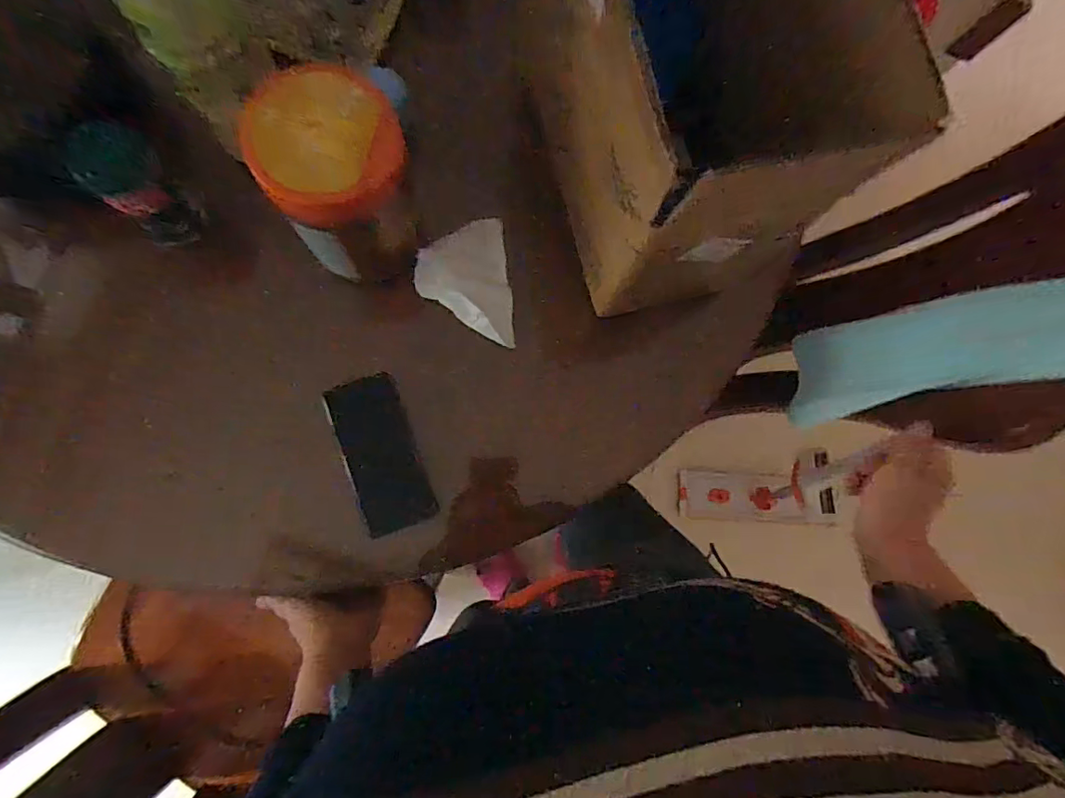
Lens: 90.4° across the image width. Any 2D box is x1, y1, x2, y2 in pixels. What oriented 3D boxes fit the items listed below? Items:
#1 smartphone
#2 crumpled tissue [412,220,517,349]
[{"bbox_3d":[-0.167,0.060,0.581,0.077,0.013,0.169,-19,85,-8],"label":"smartphone"},{"bbox_3d":[-0.077,-0.135,0.599,0.102,0.029,0.150,-7,83,-7],"label":"crumpled tissue"}]

